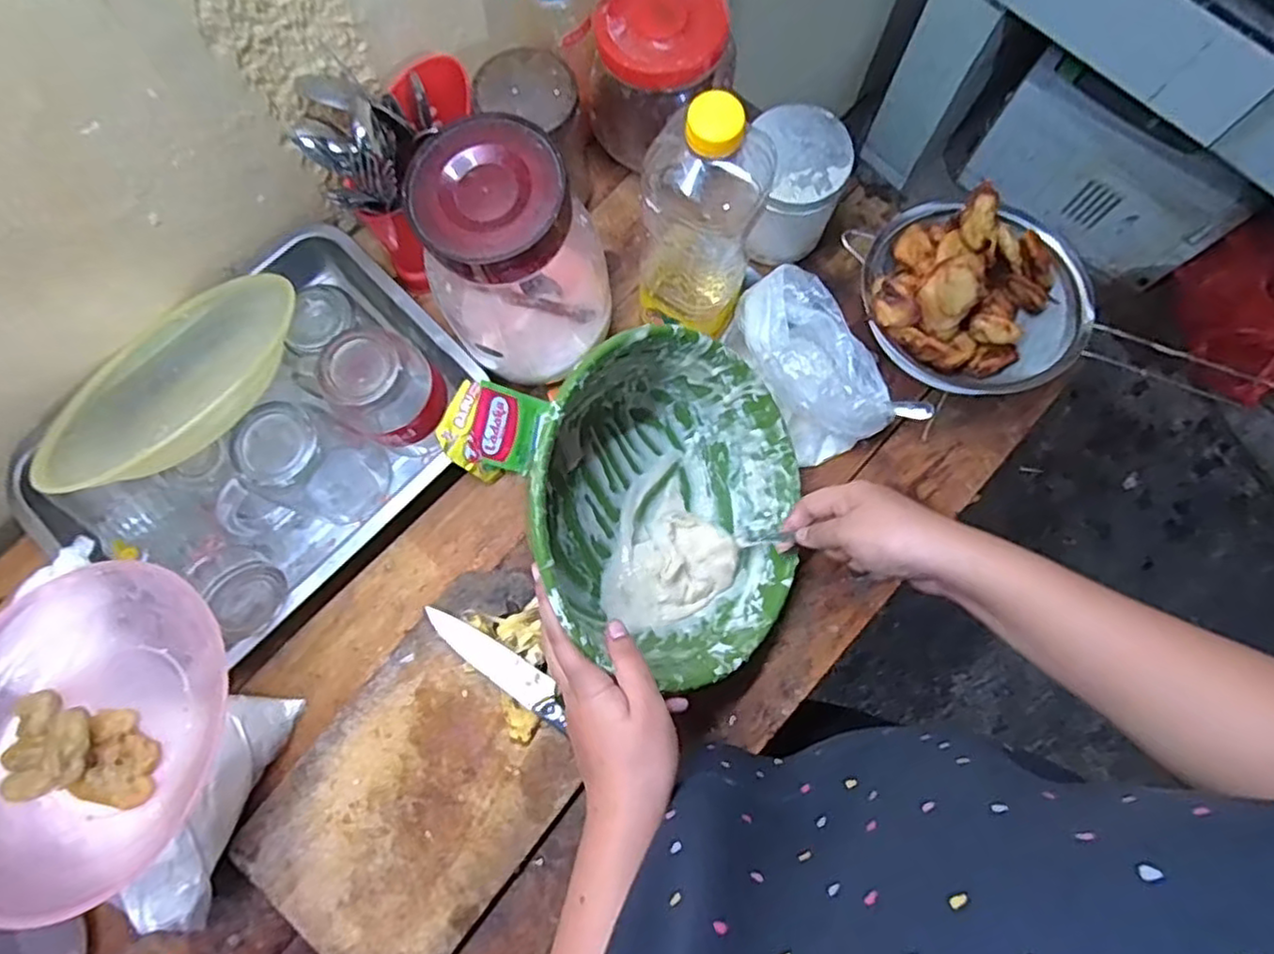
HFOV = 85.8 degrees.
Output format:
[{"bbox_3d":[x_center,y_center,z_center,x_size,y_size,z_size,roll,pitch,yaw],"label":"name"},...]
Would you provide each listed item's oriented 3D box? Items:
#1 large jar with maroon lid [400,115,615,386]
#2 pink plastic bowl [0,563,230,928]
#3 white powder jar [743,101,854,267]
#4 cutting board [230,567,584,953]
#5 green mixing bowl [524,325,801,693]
[{"bbox_3d":[-0.089,-0.157,0.500,0.104,0.166,0.105,-42,80,-8],"label":"large jar with maroon lid"},{"bbox_3d":[-0.388,0.165,0.465,0.195,0.044,0.209,0,77,1],"label":"pink plastic bowl"},{"bbox_3d":[0.132,-0.240,0.571,0.072,0.104,0.077,0,77,1],"label":"white powder jar"},{"bbox_3d":[-0.146,0.224,0.519,0.175,0.014,0.277,37,80,9],"label":"cutting board"},{"bbox_3d":[0.014,0.023,0.509,0.259,0.100,0.236,4,83,-41],"label":"green mixing bowl"}]

